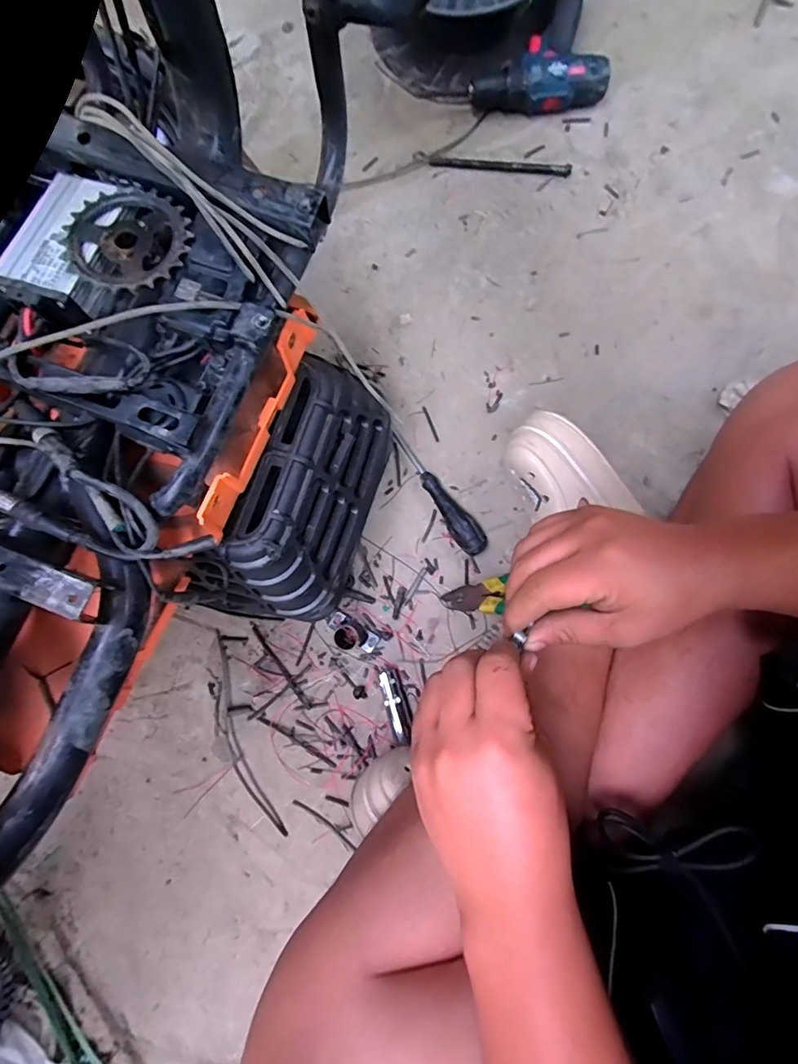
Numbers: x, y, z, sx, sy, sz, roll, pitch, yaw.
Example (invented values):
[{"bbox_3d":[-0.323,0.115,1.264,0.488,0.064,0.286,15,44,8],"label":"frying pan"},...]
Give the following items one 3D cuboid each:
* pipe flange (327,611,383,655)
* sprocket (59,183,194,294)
[{"bbox_3d":[-0.055,0.115,0.560,0.061,0.032,0.033,37,81,7],"label":"pipe flange"},{"bbox_3d":[-0.187,-0.204,0.346,0.086,0.011,0.080,-1,79,3],"label":"sprocket"}]

